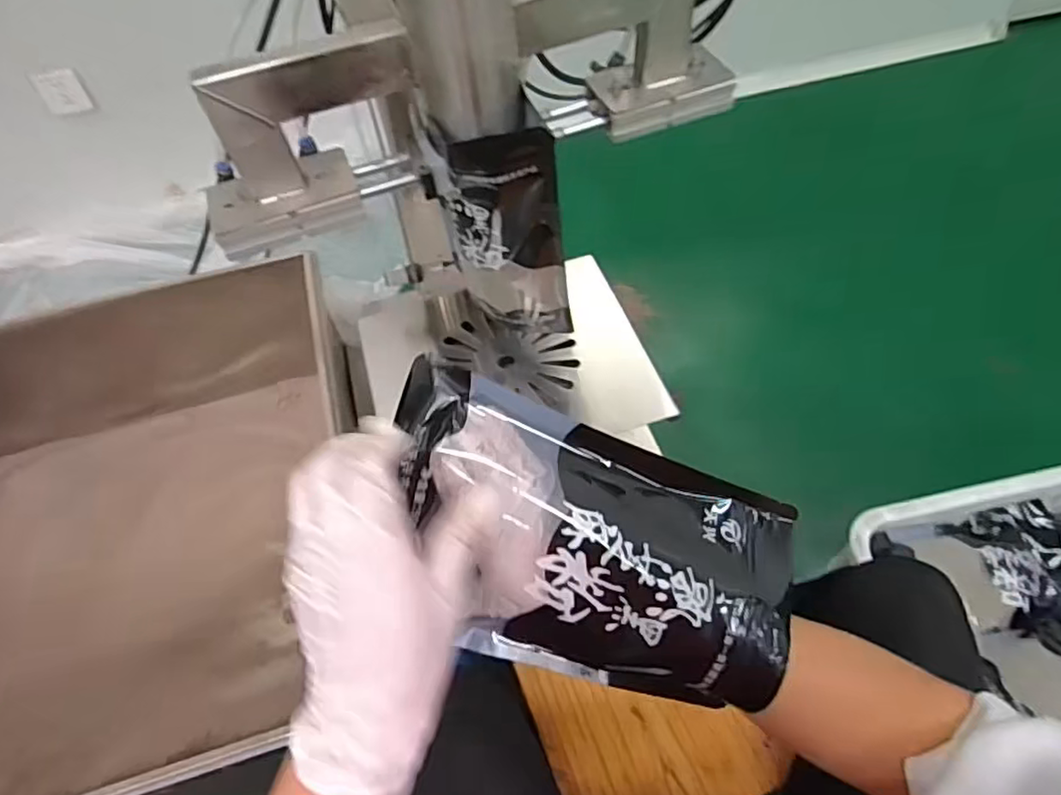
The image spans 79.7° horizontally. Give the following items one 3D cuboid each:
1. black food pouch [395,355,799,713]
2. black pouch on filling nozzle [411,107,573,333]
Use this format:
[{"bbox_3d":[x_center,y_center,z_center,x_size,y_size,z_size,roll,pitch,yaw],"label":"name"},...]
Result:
[{"bbox_3d":[0.029,0.089,0.373,0.242,0.057,0.140,21,75,-7],"label":"black food pouch"},{"bbox_3d":[-0.024,-0.139,0.553,0.106,0.197,0.045,1,54,5],"label":"black pouch on filling nozzle"}]

